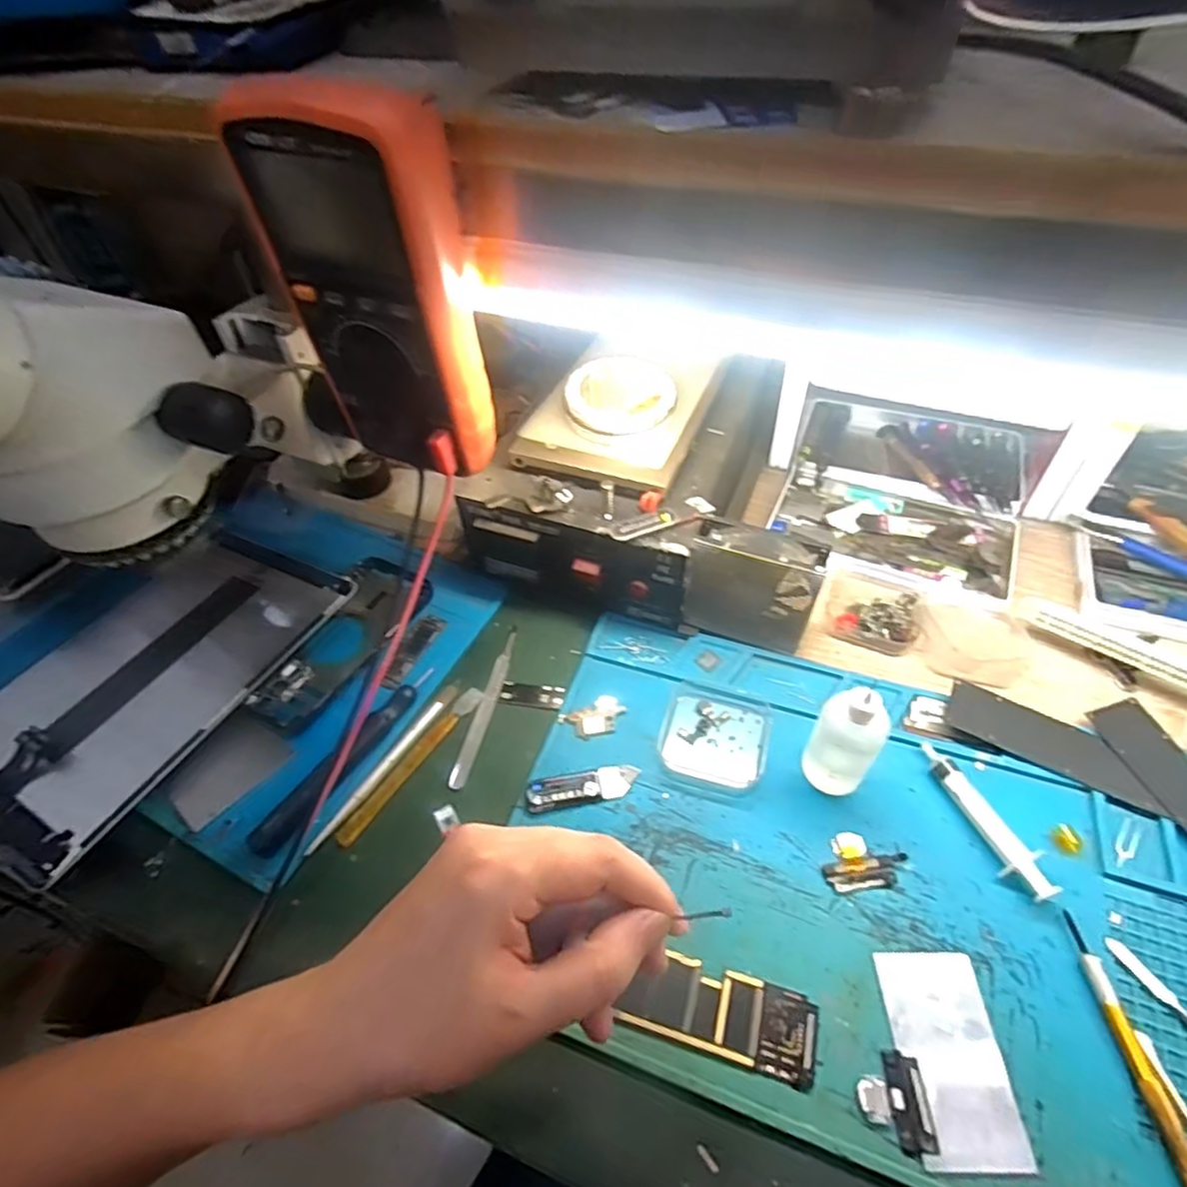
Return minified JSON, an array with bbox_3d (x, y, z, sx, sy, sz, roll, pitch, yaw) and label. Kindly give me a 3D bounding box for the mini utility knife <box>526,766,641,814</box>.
[{"bbox_3d":[-0.006,0.115,0.378,0.066,0.006,0.019,-10,50,-4],"label":"mini utility knife"}]

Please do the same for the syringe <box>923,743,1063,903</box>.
[{"bbox_3d":[0.215,0.123,0.354,0.018,0.013,0.091,-16,50,-9],"label":"syringe"}]

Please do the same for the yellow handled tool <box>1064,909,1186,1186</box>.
[{"bbox_3d":[0.243,0.214,0.279,0.010,0.009,0.133,-3,49,2],"label":"yellow handled tool"}]

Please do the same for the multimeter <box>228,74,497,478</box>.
[{"bbox_3d":[-0.100,-0.137,0.305,0.088,0.179,0.047,16,52,17],"label":"multimeter"}]

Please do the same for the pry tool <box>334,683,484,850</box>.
[{"bbox_3d":[-0.113,0.105,0.402,0.011,0.004,0.120,27,56,24],"label":"pry tool"}]

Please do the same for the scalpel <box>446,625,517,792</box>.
[{"bbox_3d":[-0.071,0.073,0.429,0.012,0.004,0.123,8,51,11],"label":"scalpel"}]

